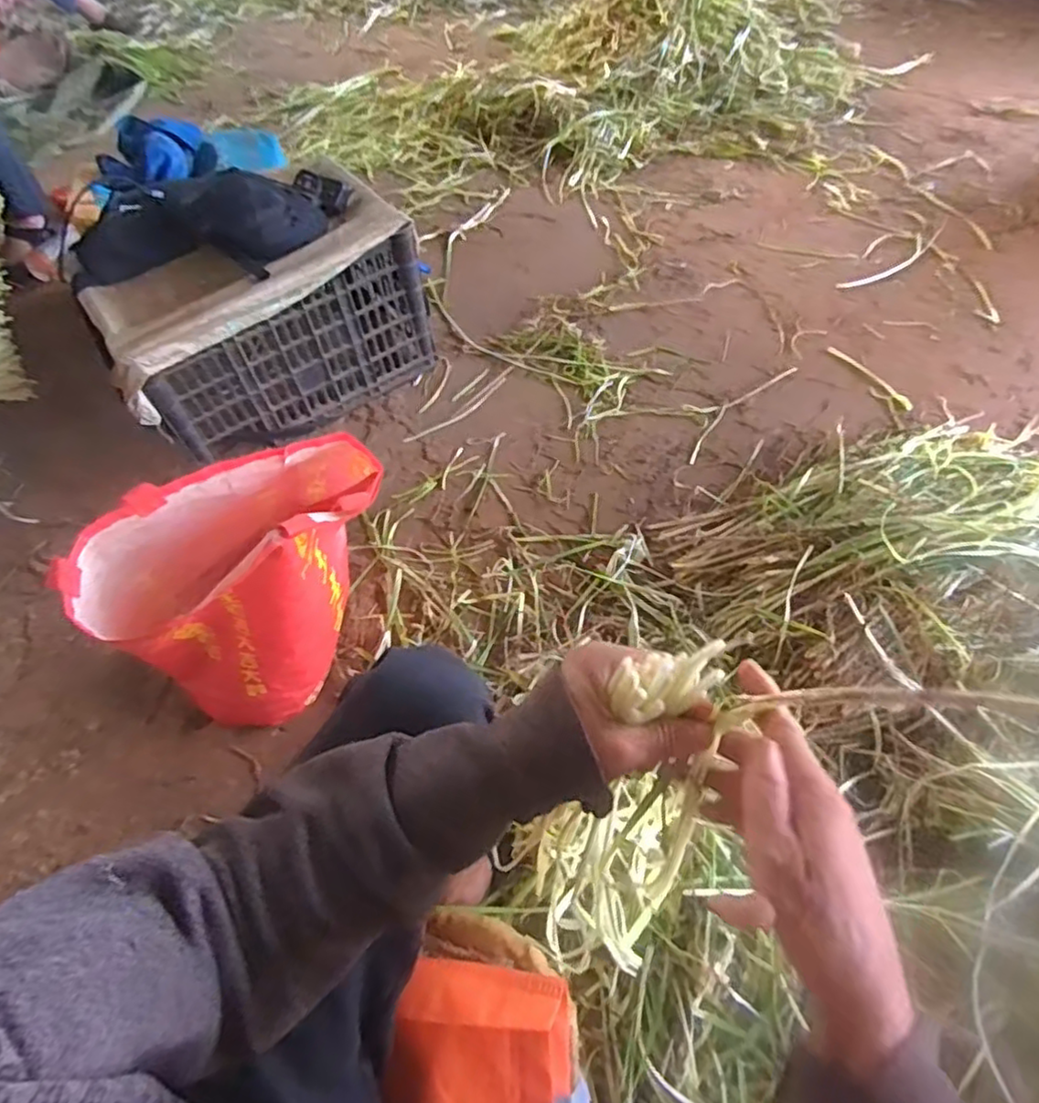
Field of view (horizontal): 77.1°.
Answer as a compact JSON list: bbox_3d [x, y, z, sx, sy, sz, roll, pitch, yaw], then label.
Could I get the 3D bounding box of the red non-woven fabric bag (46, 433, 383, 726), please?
[{"bbox_3d":[-0.322,0.036,0.825,0.329,0.386,0.179,-33,62,-18],"label":"red non-woven fabric bag"}]

